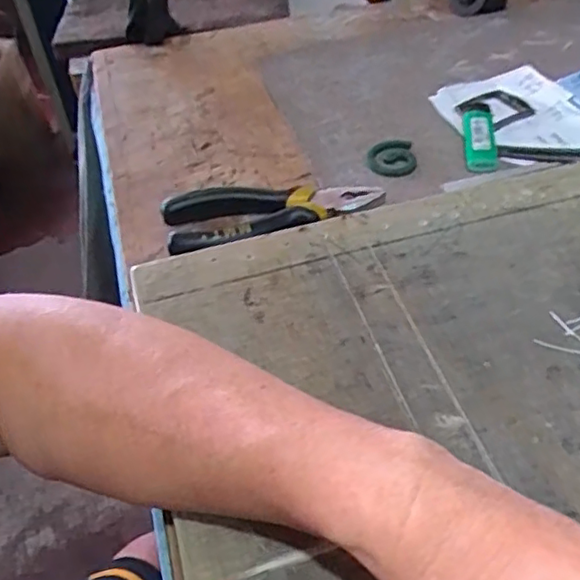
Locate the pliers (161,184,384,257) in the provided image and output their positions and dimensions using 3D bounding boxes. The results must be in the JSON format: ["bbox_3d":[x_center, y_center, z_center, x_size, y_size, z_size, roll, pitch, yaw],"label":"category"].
[{"bbox_3d":[-0.011,-0.055,0.444,0.152,0.017,0.063,-13,45,-7],"label":"pliers"}]

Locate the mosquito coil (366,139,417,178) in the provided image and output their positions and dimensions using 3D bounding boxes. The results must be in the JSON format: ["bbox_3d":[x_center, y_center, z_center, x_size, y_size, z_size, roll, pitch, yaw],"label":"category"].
[{"bbox_3d":[0.082,-0.106,0.499,0.038,0.008,0.042,-7,44,-2],"label":"mosquito coil"}]

